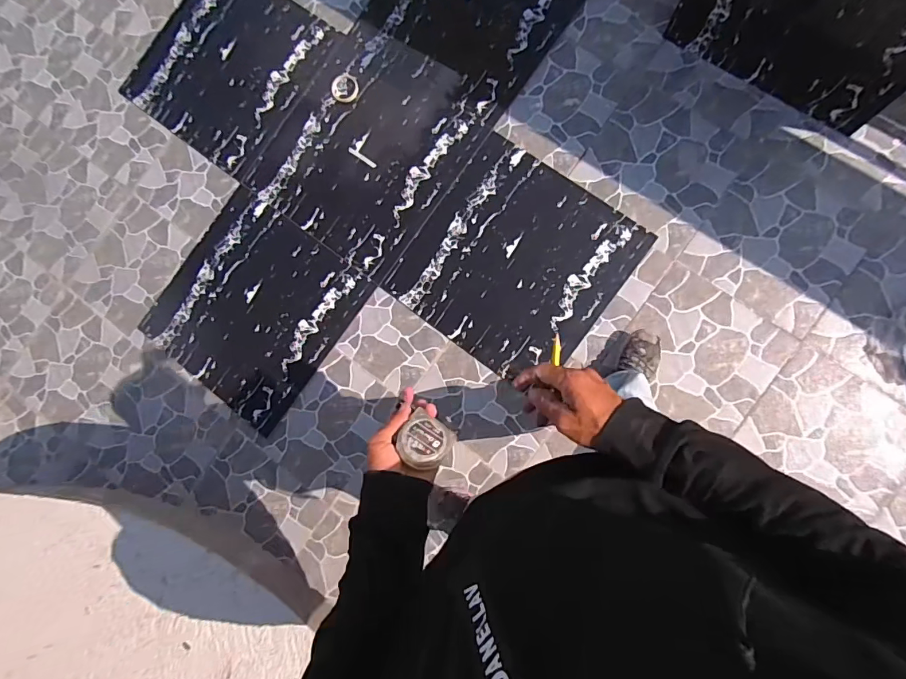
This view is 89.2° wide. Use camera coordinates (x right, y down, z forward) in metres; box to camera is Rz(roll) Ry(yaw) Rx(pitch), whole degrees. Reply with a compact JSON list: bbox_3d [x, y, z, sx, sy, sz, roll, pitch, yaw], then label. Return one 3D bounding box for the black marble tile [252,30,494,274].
[{"bbox_3d":[-0.283,-0.591,1.483,0.565,0.024,0.606,37,92,7],"label":"black marble tile"}]

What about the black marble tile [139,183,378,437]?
[{"bbox_3d":[-0.657,-0.110,1.500,0.584,0.017,0.611,35,92,7],"label":"black marble tile"}]

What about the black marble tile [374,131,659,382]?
[{"bbox_3d":[0.181,-0.233,1.390,0.610,0.020,0.589,37,92,7],"label":"black marble tile"}]

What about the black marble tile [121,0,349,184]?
[{"bbox_3d":[-0.765,-0.941,1.564,0.577,0.016,0.592,37,92,7],"label":"black marble tile"}]

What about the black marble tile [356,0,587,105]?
[{"bbox_3d":[0.083,-1.109,1.469,0.591,0.023,0.517,35,91,7],"label":"black marble tile"}]

